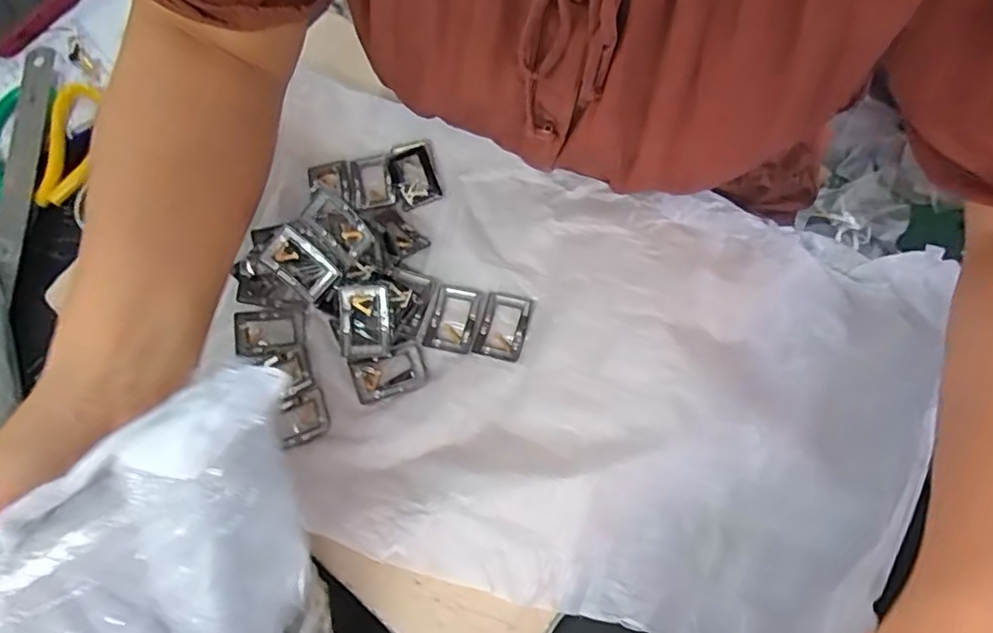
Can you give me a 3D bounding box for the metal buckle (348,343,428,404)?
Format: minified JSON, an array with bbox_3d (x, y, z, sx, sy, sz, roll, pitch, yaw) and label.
[{"bbox_3d":[-0.064,0.034,0.355,0.042,0.009,0.028,-19,68,-1],"label":"metal buckle"}]

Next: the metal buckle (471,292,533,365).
[{"bbox_3d":[0.004,0.006,0.363,0.029,0.004,0.042,13,71,12],"label":"metal buckle"}]

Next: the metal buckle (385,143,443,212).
[{"bbox_3d":[-0.056,-0.096,0.400,0.032,0.005,0.048,-21,68,-2],"label":"metal buckle"}]

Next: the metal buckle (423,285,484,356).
[{"bbox_3d":[-0.026,0.001,0.368,0.029,0.004,0.043,11,70,11],"label":"metal buckle"}]

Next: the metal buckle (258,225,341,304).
[{"bbox_3d":[-0.118,-0.030,0.356,0.029,0.008,0.043,-42,103,14],"label":"metal buckle"}]

